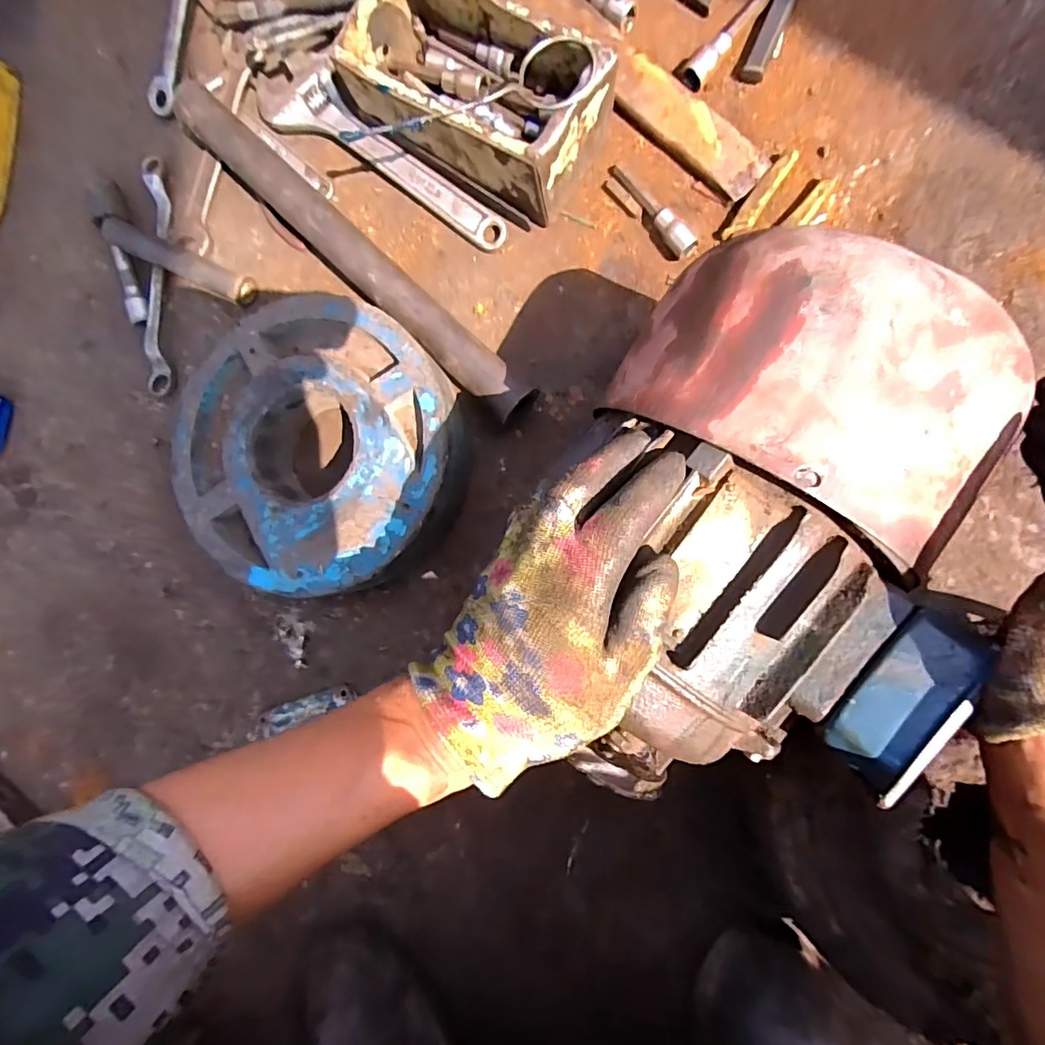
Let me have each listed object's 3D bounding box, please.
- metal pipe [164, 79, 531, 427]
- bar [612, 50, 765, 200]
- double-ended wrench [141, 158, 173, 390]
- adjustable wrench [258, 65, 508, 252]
[{"bbox_3d":[-0.148,-0.239,0.463,0.408,0.048,0.047,45,95,11],"label":"metal pipe"},{"bbox_3d":[0.133,-0.328,0.435,0.039,0.009,0.154,-44,79,5],"label":"bar"},{"bbox_3d":[-0.357,-0.238,0.516,0.019,0.024,0.219,3,86,12],"label":"double-ended wrench"},{"bbox_3d":[-0.120,-0.330,0.477,0.258,0.018,0.057,35,93,12],"label":"adjustable wrench"}]

